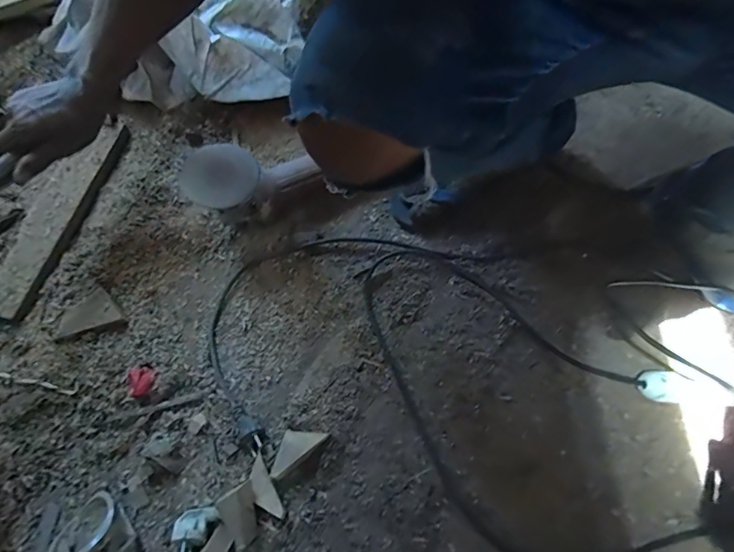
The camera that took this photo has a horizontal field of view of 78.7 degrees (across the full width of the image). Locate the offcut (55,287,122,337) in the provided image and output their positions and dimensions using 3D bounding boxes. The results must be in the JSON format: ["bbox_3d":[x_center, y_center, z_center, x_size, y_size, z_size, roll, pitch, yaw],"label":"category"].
[{"bbox_3d":[-0.375,0.051,0.596,0.077,0.020,0.052,-32,69,-12],"label":"offcut"}]

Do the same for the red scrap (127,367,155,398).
[{"bbox_3d":[-0.281,0.127,0.554,0.036,0.021,0.036,-1,66,1],"label":"red scrap"}]

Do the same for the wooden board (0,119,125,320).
[{"bbox_3d":[-0.462,-0.096,0.659,0.079,0.033,0.329,10,67,6],"label":"wooden board"}]

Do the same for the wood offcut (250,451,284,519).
[{"bbox_3d":[-0.115,0.239,0.507,0.020,0.016,0.070,-29,68,-11],"label":"wood offcut"}]

